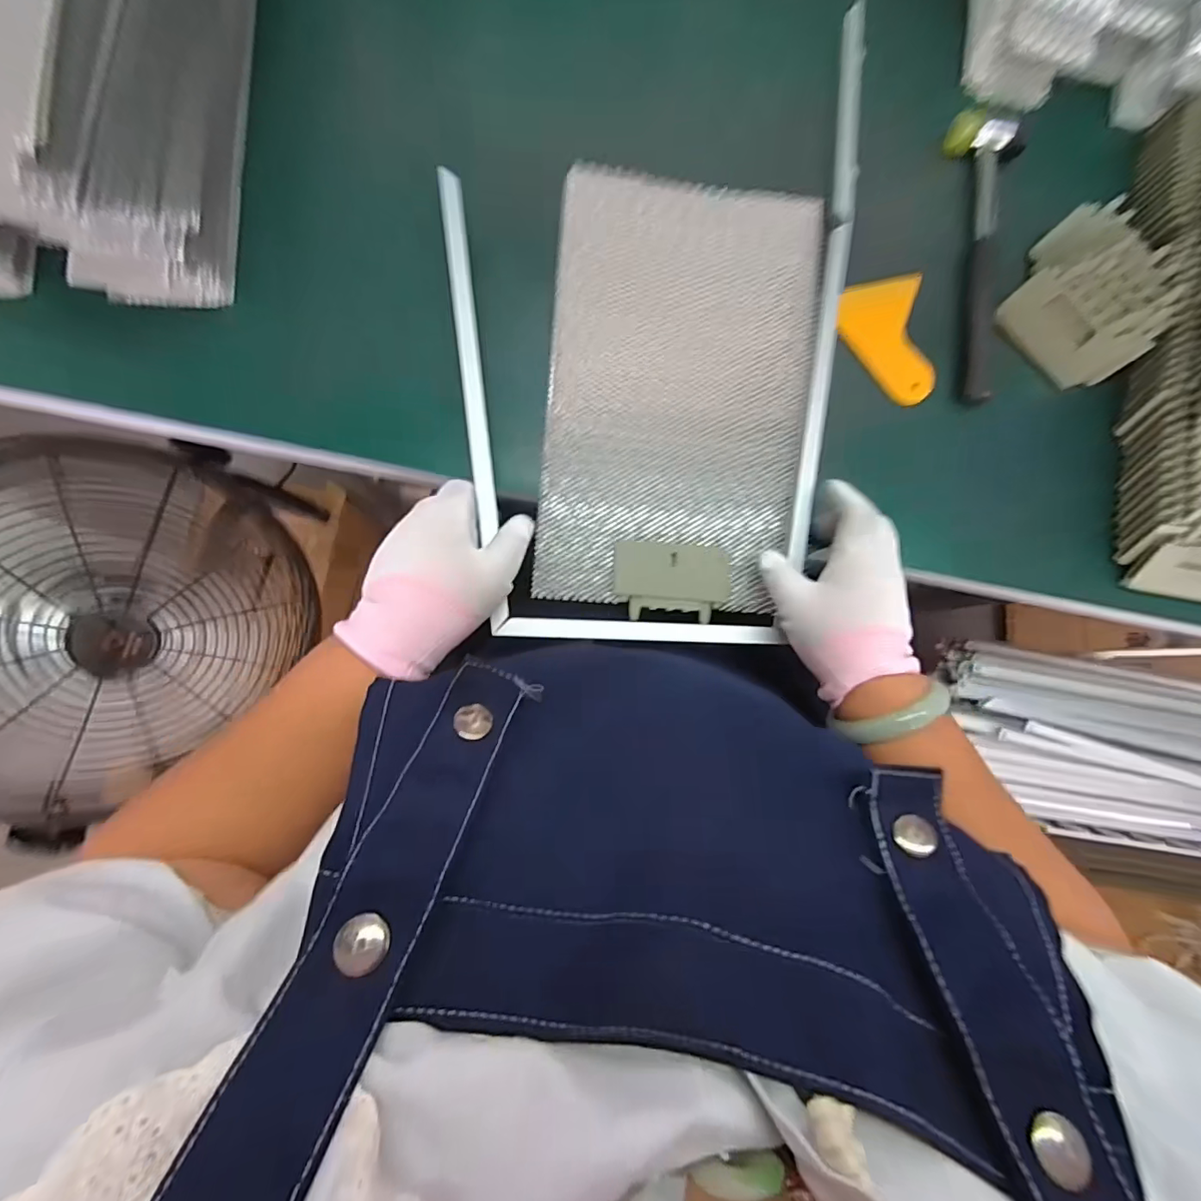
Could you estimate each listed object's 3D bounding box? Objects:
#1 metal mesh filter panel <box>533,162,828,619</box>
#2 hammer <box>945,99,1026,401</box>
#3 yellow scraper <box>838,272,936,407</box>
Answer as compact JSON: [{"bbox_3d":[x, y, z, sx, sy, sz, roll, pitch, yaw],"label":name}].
[{"bbox_3d":[0.061,-0.162,0.408,0.197,0.019,0.330,5,84,-4],"label":"metal mesh filter panel"},{"bbox_3d":[0.314,-0.277,0.420,0.050,0.028,0.231,0,84,-4],"label":"hammer"},{"bbox_3d":[0.231,-0.210,0.427,0.060,0.006,0.107,-6,83,20],"label":"yellow scraper"}]

